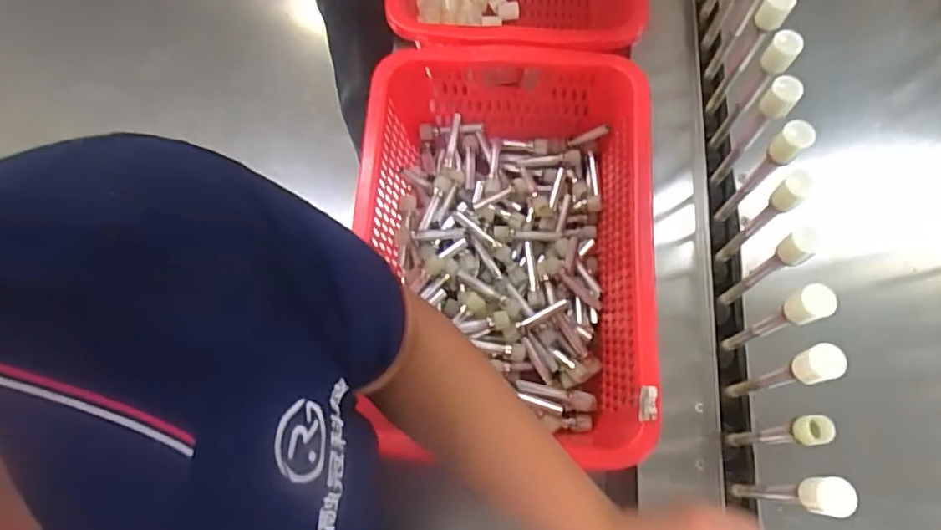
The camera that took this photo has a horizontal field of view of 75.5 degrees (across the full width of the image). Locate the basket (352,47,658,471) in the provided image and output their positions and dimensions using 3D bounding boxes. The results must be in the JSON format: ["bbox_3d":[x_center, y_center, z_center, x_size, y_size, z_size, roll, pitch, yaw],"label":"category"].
[{"bbox_3d":[0.053,-0.030,0.798,0.357,0.156,0.505,0,70,2],"label":"basket"}]

